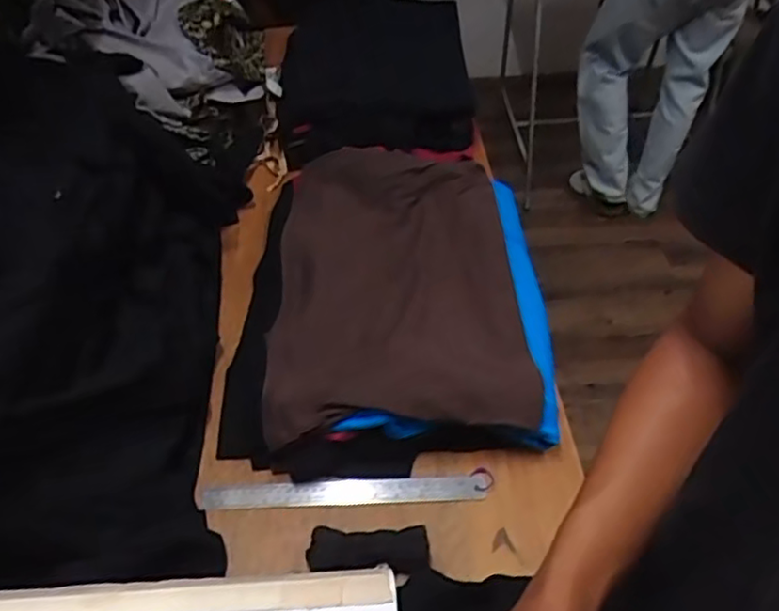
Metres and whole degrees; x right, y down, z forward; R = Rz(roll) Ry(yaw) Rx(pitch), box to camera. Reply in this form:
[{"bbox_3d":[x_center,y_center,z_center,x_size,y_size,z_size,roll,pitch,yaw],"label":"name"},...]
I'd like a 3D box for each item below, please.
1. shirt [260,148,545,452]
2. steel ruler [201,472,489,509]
[{"bbox_3d":[0.009,-0.048,0.916,0.325,0.059,0.526,-4,45,1],"label":"shirt"},{"bbox_3d":[-0.050,0.216,0.754,0.322,0.006,0.033,-3,52,-1],"label":"steel ruler"}]

